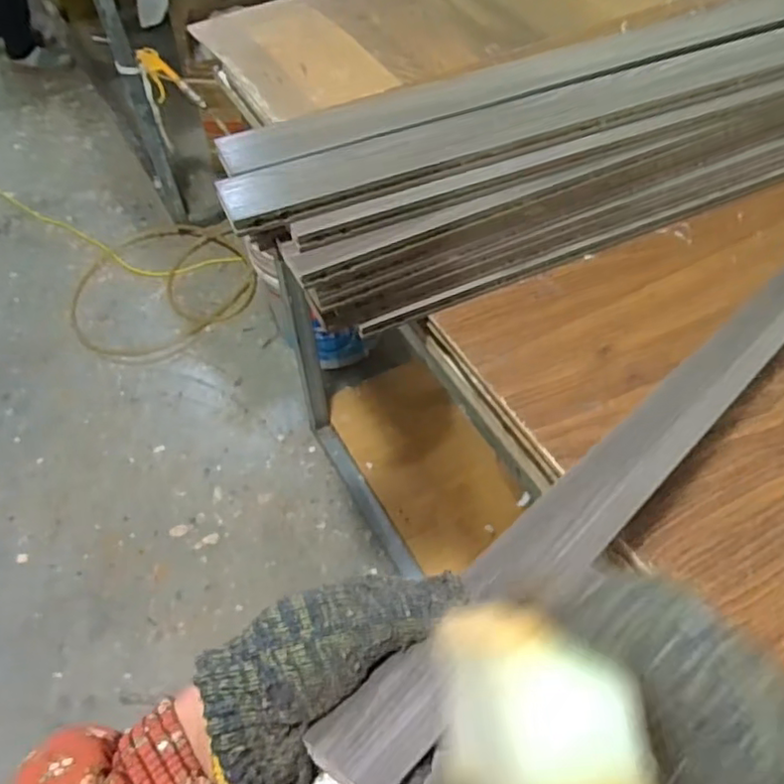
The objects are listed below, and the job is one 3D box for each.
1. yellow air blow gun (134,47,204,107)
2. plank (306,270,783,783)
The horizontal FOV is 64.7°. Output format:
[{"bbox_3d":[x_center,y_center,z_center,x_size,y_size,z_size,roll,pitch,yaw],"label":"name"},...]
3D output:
[{"bbox_3d":[-0.583,-0.806,1.623,0.191,0.083,0.064,35,47,-29],"label":"yellow air blow gun"},{"bbox_3d":[0.194,-0.004,0.391,0.612,0.015,0.051,-33,25,-32],"label":"plank"}]

